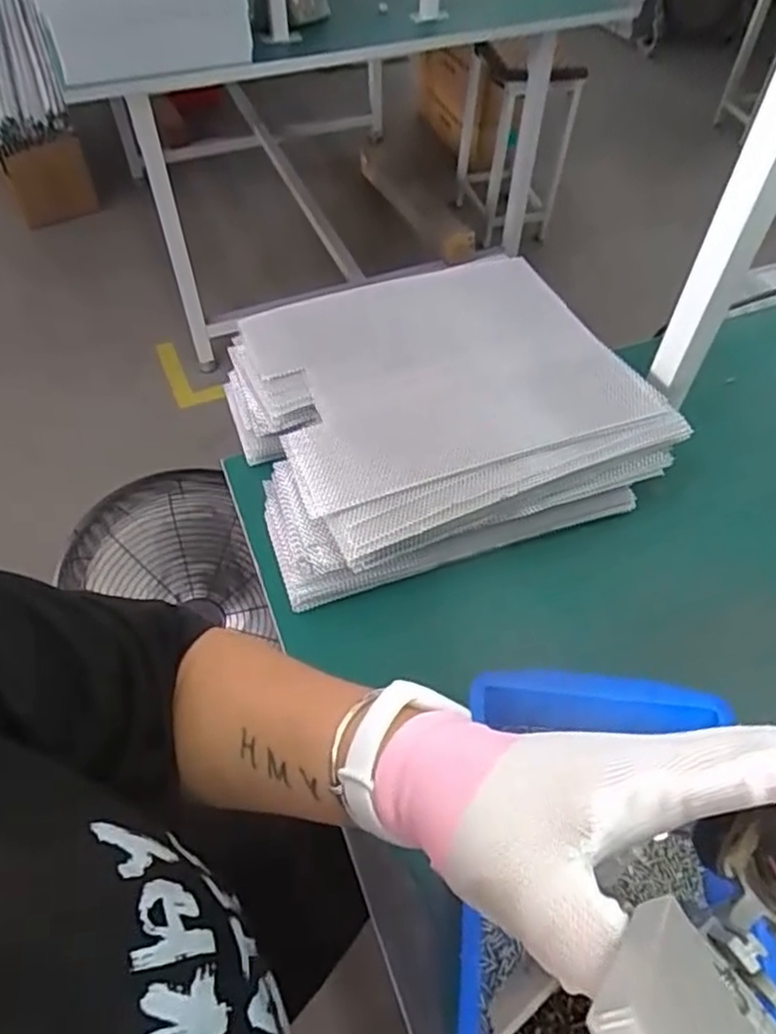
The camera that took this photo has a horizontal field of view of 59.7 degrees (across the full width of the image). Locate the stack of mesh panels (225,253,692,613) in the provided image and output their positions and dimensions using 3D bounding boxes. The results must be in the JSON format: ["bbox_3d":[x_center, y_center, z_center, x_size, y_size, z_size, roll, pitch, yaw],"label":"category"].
[{"bbox_3d":[0.041,-0.111,0.668,0.359,0.092,0.315,-17,55,-12],"label":"stack of mesh panels"}]

